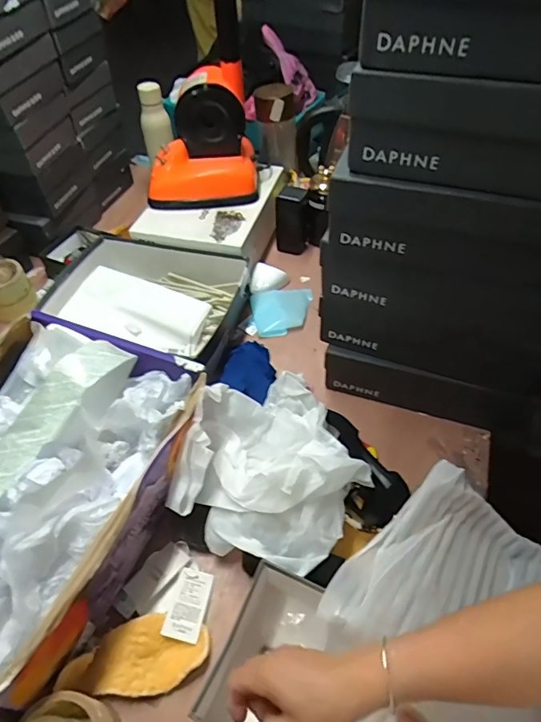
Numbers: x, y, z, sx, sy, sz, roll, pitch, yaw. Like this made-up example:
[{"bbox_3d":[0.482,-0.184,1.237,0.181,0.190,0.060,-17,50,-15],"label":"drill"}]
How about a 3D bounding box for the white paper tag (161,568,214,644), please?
[{"bbox_3d":[-0.098,0.293,0.576,0.042,0.005,0.079,18,45,0],"label":"white paper tag"}]

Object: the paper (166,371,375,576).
[{"bbox_3d":[0.005,0.121,0.601,0.212,0.089,0.221,19,54,17],"label":"paper"}]

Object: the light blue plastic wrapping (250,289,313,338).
[{"bbox_3d":[0.026,-0.095,0.893,0.113,0.018,0.106,-8,51,-5],"label":"light blue plastic wrapping"}]

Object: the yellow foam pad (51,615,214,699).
[{"bbox_3d":[-0.148,0.327,0.533,0.152,0.028,0.074,-8,51,-4],"label":"yellow foam pad"}]

